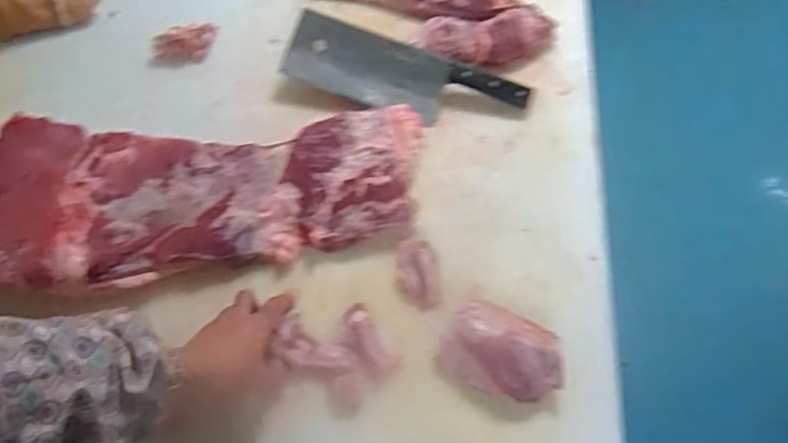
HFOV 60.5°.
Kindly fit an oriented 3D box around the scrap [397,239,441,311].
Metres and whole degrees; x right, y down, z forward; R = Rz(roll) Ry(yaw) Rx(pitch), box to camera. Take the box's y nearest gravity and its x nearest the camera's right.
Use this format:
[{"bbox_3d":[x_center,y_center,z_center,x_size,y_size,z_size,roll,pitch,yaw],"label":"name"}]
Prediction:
[{"bbox_3d":[0.029,0.066,0.842,0.047,0.015,0.093,-5,63,-2],"label":"scrap"}]

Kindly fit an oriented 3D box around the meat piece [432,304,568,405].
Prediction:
[{"bbox_3d":[0.128,0.152,0.782,0.143,0.046,0.104,23,66,12],"label":"meat piece"}]

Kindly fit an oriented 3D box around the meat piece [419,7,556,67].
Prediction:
[{"bbox_3d":[0.139,-0.271,1.008,0.206,0.044,0.092,-5,63,-2],"label":"meat piece"}]

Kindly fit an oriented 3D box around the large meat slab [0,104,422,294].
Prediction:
[{"bbox_3d":[-0.269,-0.028,0.865,0.607,0.077,0.235,-3,63,-1],"label":"large meat slab"}]

